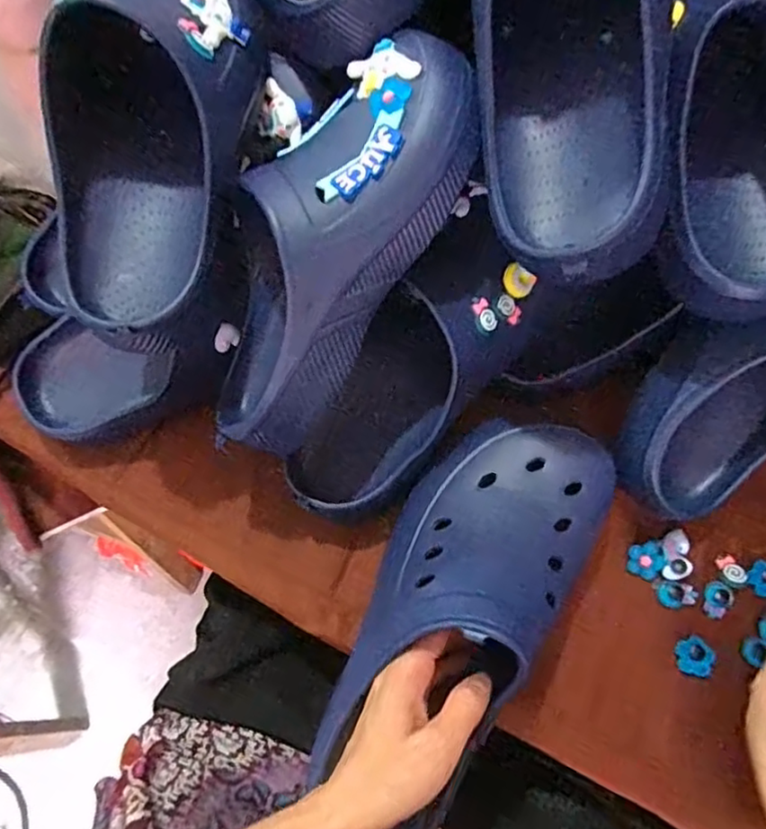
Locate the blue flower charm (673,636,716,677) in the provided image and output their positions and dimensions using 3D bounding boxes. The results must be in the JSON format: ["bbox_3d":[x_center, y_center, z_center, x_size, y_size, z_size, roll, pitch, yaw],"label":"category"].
[{"bbox_3d":[0.213,0.166,0.434,0.025,0.006,0.025,-21,68,-7],"label":"blue flower charm"}]

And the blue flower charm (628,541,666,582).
[{"bbox_3d":[0.188,0.105,0.457,0.026,0.005,0.025,-1,67,2],"label":"blue flower charm"}]

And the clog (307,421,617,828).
[{"bbox_3d":[0.041,0.120,0.389,0.114,0.082,0.285,29,72,13],"label":"clog"}]

